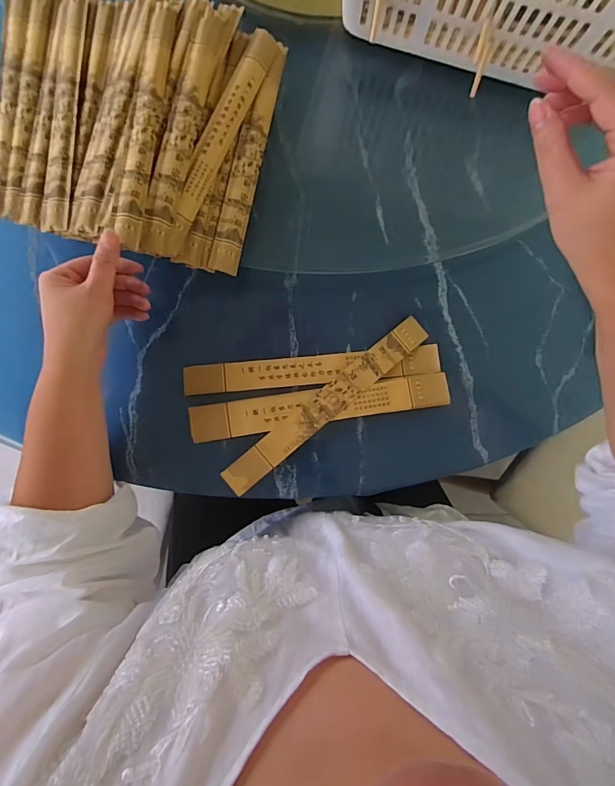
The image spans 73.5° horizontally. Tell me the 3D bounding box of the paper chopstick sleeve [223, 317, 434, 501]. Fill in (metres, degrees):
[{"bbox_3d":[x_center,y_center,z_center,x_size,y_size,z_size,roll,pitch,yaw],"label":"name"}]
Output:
[{"bbox_3d":[0.022,0.010,0.427,0.256,0.015,0.030,-40,85,-7],"label":"paper chopstick sleeve"}]

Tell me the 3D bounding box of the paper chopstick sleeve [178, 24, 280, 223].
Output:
[{"bbox_3d":[-0.081,-0.271,0.413,0.027,0.006,0.218,26,80,-26],"label":"paper chopstick sleeve"}]

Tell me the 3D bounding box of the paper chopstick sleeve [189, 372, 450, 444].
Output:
[{"bbox_3d":[0.014,0.013,0.421,0.260,0.012,0.036,-8,83,-3],"label":"paper chopstick sleeve"}]

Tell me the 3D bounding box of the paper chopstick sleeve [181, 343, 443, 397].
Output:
[{"bbox_3d":[0.006,-0.024,0.431,0.264,0.010,0.031,-5,82,-3],"label":"paper chopstick sleeve"}]

